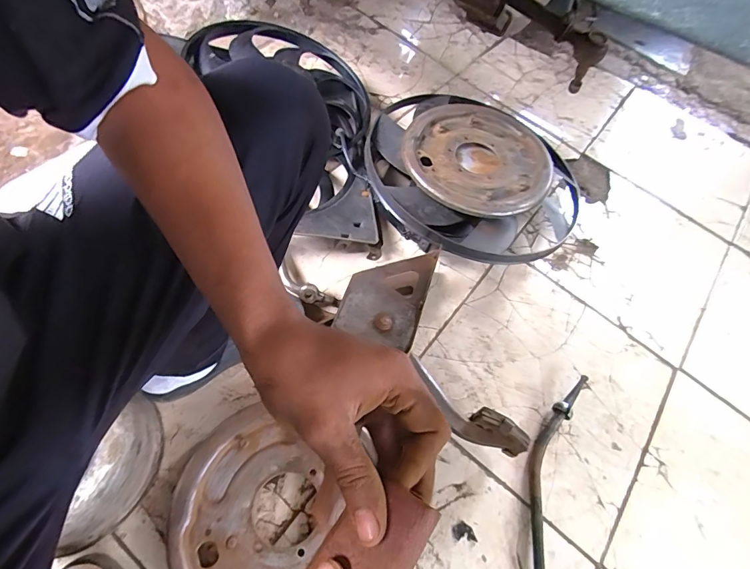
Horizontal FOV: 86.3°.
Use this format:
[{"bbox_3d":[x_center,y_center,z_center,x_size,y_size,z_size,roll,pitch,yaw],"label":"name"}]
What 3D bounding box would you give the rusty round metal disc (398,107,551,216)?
[{"bbox_3d":[0.208,-0.251,0.806,0.280,0.033,0.286,4,62,-7],"label":"rusty round metal disc"}]

